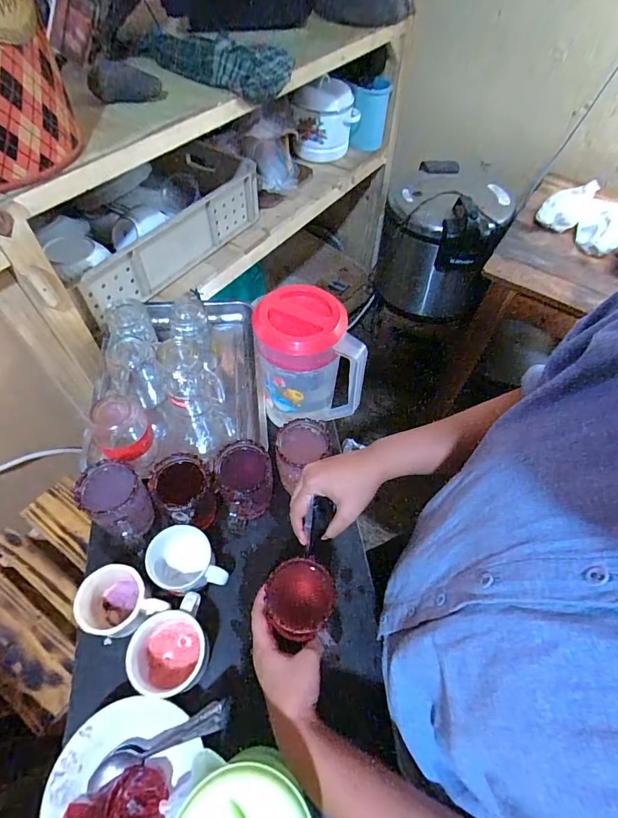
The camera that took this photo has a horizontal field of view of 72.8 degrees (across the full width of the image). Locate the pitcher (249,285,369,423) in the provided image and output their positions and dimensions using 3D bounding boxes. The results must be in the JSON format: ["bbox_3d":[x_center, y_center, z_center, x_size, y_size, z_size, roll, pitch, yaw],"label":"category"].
[{"bbox_3d":[-0.003,-0.070,0.640,0.148,0.194,0.116,-2,56,-5],"label":"pitcher"}]

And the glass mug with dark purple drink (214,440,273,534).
[{"bbox_3d":[-0.089,0.107,0.591,0.075,0.107,0.083,-19,59,-16],"label":"glass mug with dark purple drink"}]

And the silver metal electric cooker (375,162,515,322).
[{"bbox_3d":[0.420,-0.534,1.353,0.328,0.360,0.374,22,57,11],"label":"silver metal electric cooker"}]

